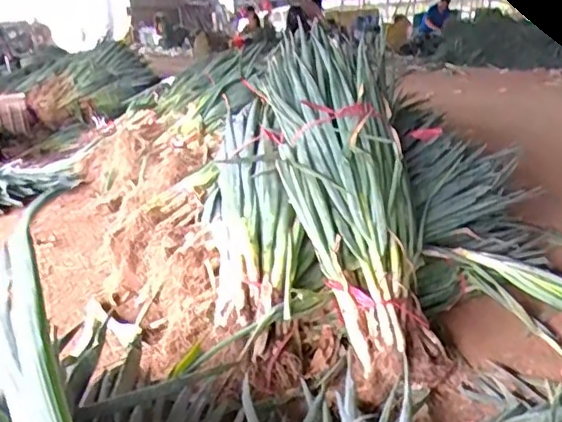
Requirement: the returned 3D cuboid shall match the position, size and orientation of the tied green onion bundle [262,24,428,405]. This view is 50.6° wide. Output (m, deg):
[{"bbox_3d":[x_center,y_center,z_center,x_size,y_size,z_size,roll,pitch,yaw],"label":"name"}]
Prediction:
[{"bbox_3d":[0.164,-0.061,1.465,0.318,0.933,0.167,-7,-20,-10],"label":"tied green onion bundle"}]

